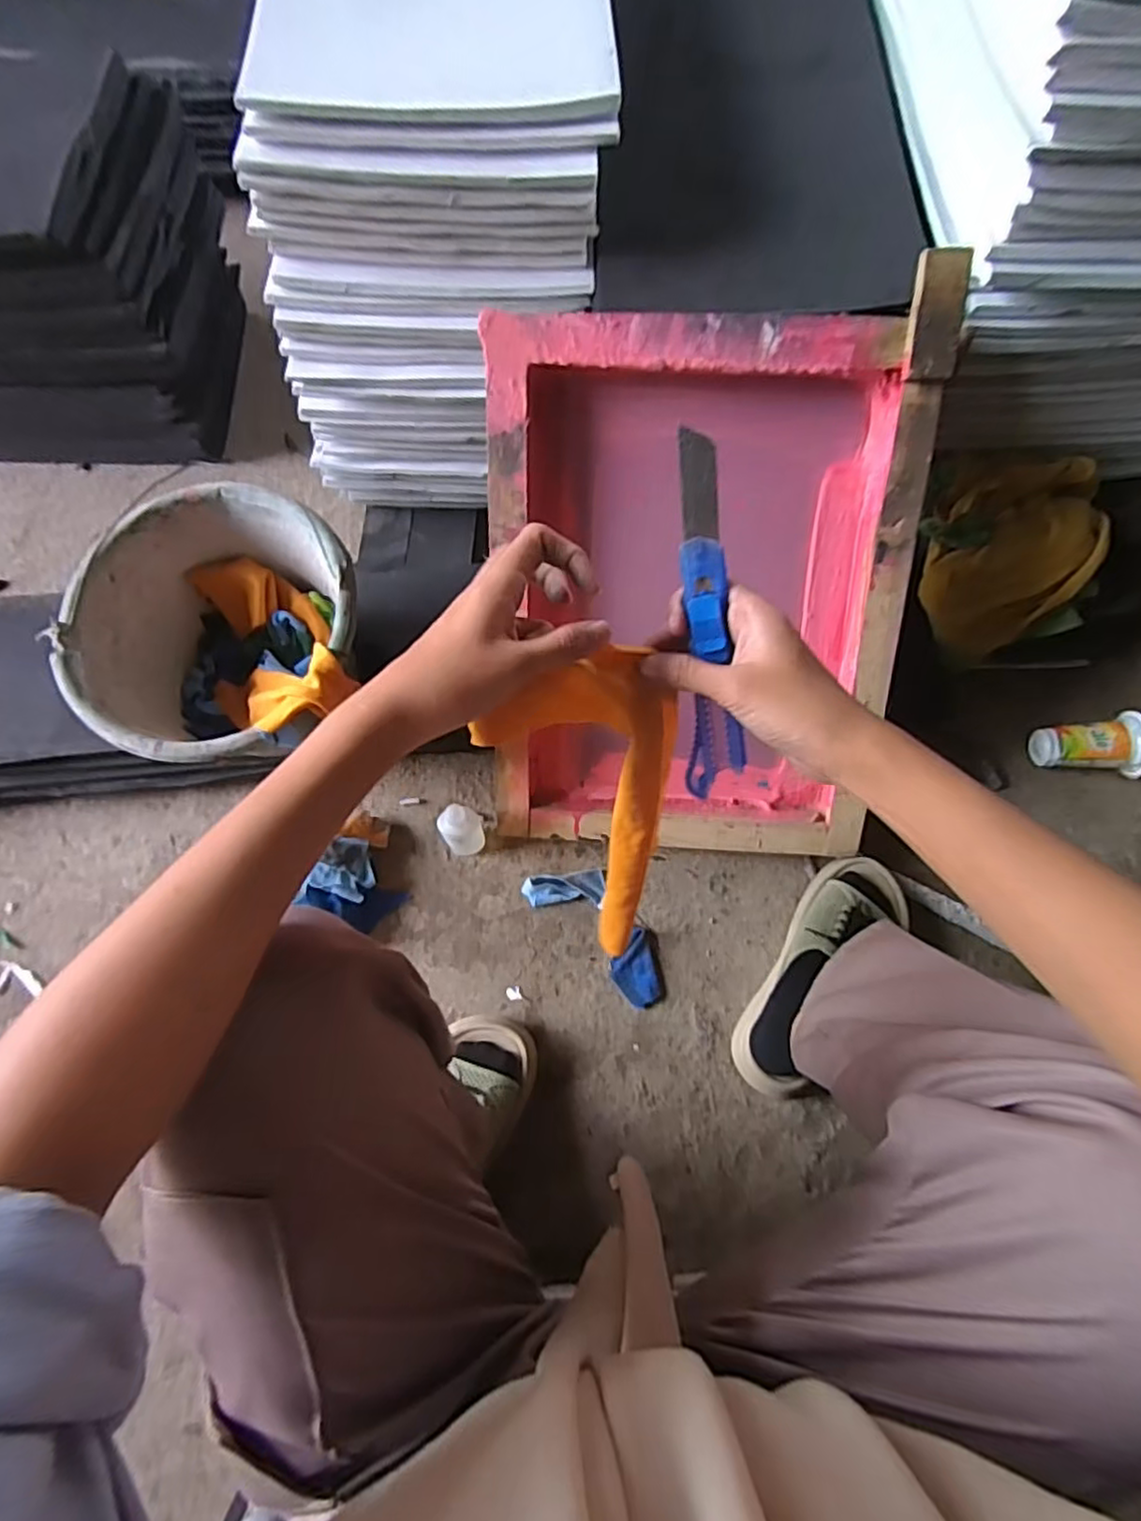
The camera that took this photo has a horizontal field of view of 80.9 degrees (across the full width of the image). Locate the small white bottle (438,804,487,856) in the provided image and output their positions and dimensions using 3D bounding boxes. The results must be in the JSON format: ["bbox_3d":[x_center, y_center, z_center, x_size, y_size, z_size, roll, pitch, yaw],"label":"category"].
[{"bbox_3d":[-0.110,0.073,0.691,0.041,0.091,0.032,-26,72,-10],"label":"small white bottle"}]

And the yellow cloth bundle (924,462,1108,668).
[{"bbox_3d":[0.472,-0.220,0.720,0.173,0.113,0.158,-23,72,-9],"label":"yellow cloth bundle"}]

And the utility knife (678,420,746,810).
[{"bbox_3d":[0.071,-0.067,0.337,0.028,0.012,0.179,-8,110,-3],"label":"utility knife"}]

